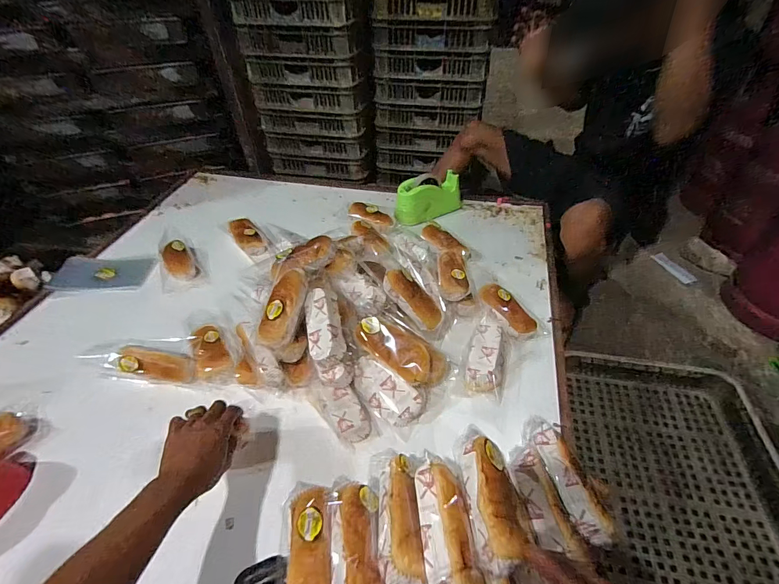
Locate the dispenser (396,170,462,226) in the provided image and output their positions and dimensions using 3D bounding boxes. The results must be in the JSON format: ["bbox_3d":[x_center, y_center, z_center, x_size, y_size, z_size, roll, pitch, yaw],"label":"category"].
[{"bbox_3d":[0.111,-0.273,1.079,0.208,0.097,0.093,-26,50,-22],"label":"dispenser"}]

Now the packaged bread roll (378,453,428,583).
[{"bbox_3d":[0.010,0.255,0.422,0.044,0.035,0.135,8,31,-10],"label":"packaged bread roll"}]

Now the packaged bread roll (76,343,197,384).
[{"bbox_3d":[-0.478,0.133,0.723,0.211,0.042,0.061,5,46,6],"label":"packaged bread roll"}]

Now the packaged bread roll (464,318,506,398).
[{"bbox_3d":[0.190,0.119,0.725,0.068,0.043,0.170,12,47,13],"label":"packaged bread roll"}]

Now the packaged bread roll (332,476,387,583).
[{"bbox_3d":[-0.034,0.270,0.402,0.058,0.033,0.143,-11,46,-9],"label":"packaged bread roll"}]

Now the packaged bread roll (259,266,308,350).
[{"bbox_3d":[-0.193,0.023,0.674,0.065,0.043,0.150,8,66,9],"label":"packaged bread roll"}]

